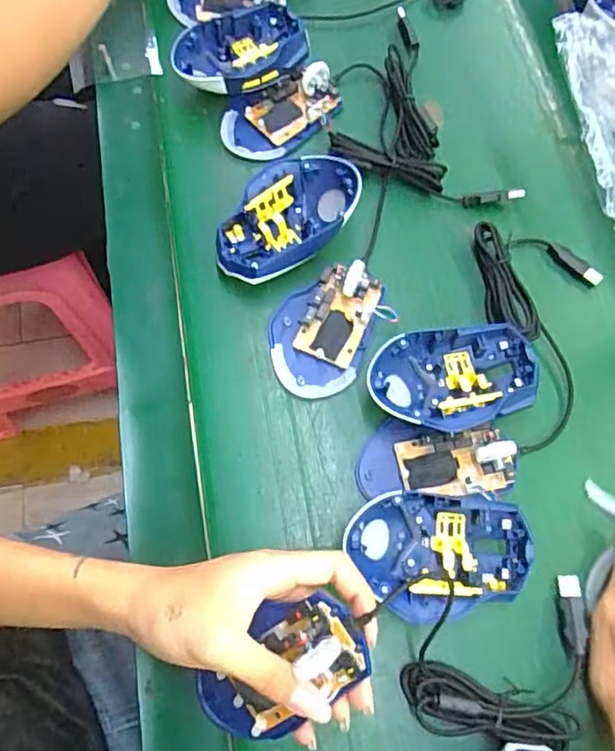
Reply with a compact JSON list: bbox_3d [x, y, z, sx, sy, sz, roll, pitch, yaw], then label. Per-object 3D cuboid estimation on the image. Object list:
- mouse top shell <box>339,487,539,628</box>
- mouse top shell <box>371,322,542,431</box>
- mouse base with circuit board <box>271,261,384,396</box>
[{"bbox_3d":[0.084,0.112,0.366,0.110,0.035,0.074,-6,71,-8],"label":"mouse top shell"},{"bbox_3d":[0.101,0.005,0.408,0.113,0.034,0.074,-3,71,-7],"label":"mouse top shell"},{"bbox_3d":[0.010,-0.037,0.430,0.069,0.025,0.102,19,70,1],"label":"mouse base with circuit board"}]

